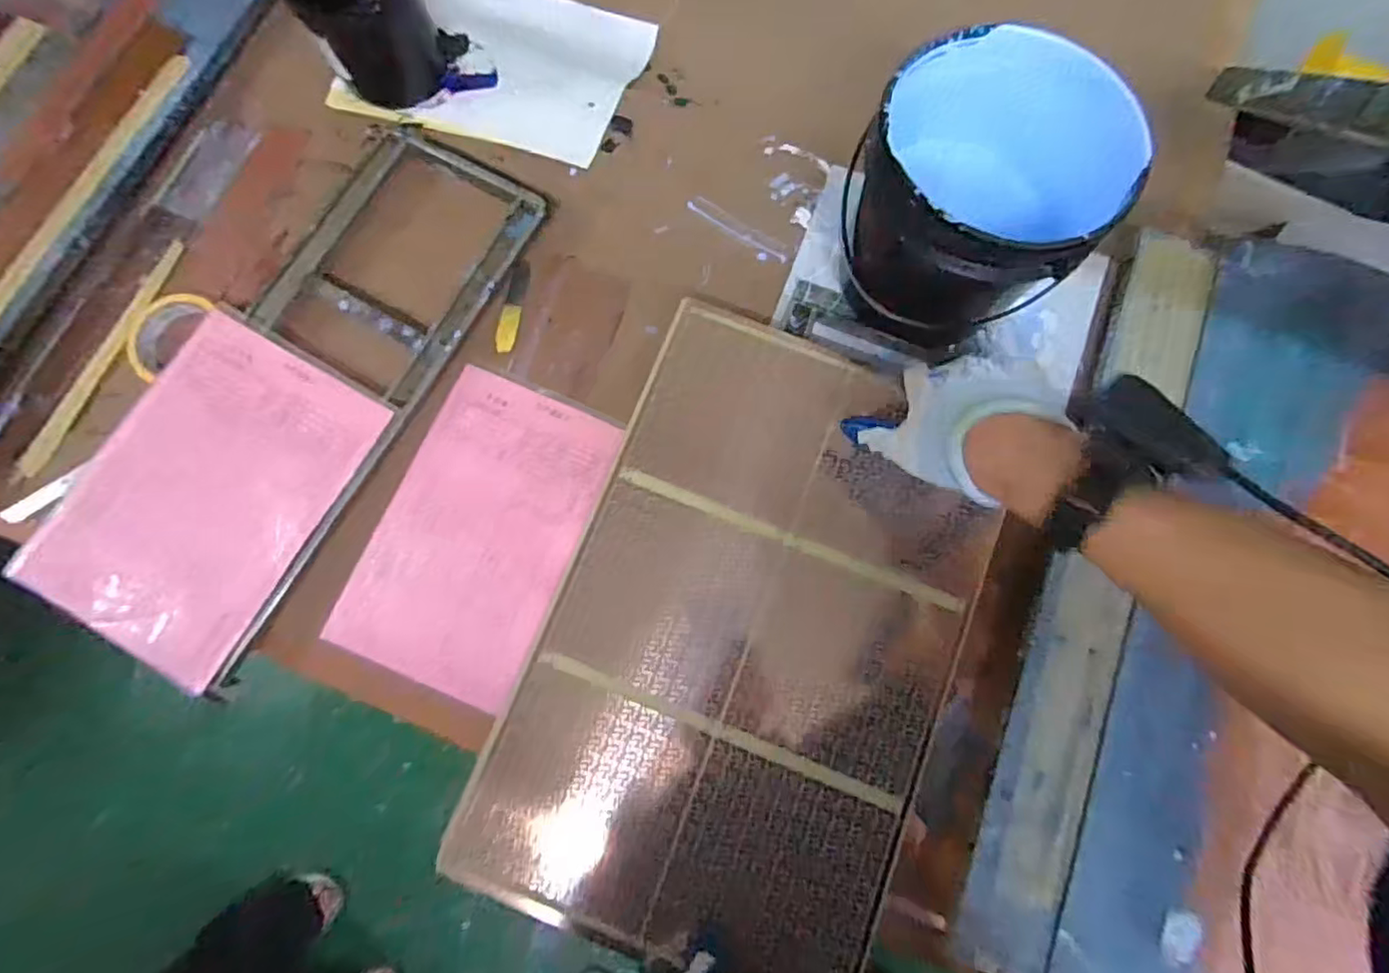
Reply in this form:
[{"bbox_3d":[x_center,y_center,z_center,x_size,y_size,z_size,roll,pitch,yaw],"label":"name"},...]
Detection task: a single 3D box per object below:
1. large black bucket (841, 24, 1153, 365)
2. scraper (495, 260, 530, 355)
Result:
[{"bbox_3d":[0.229,-0.238,0.537,0.191,0.191,0.186,0,78,-1],"label":"large black bucket"},{"bbox_3d":[-0.187,-0.186,0.622,0.020,0.009,0.097,10,78,1],"label":"scraper"}]

